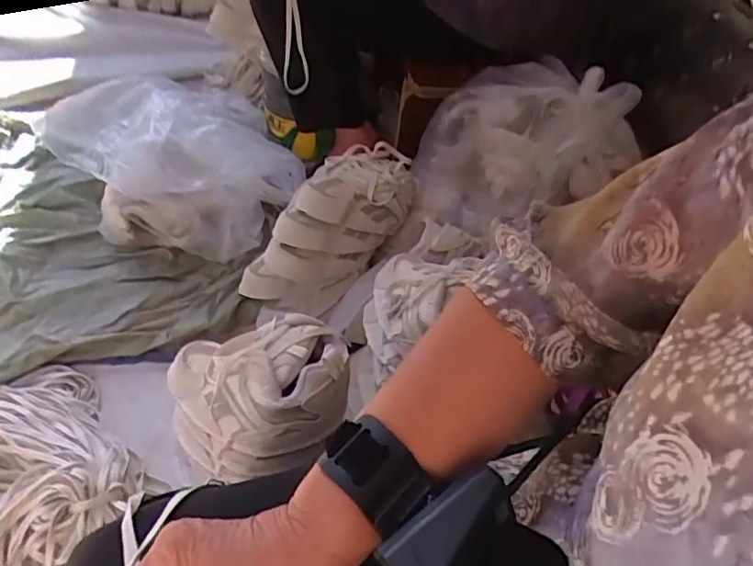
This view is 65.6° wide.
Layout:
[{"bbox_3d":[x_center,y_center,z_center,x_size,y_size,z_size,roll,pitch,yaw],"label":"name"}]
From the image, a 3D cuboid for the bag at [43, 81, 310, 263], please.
[{"bbox_3d":[-0.383,-0.273,1.138,0.391,0.152,0.474,-28,58,-28],"label":"bag"}]

